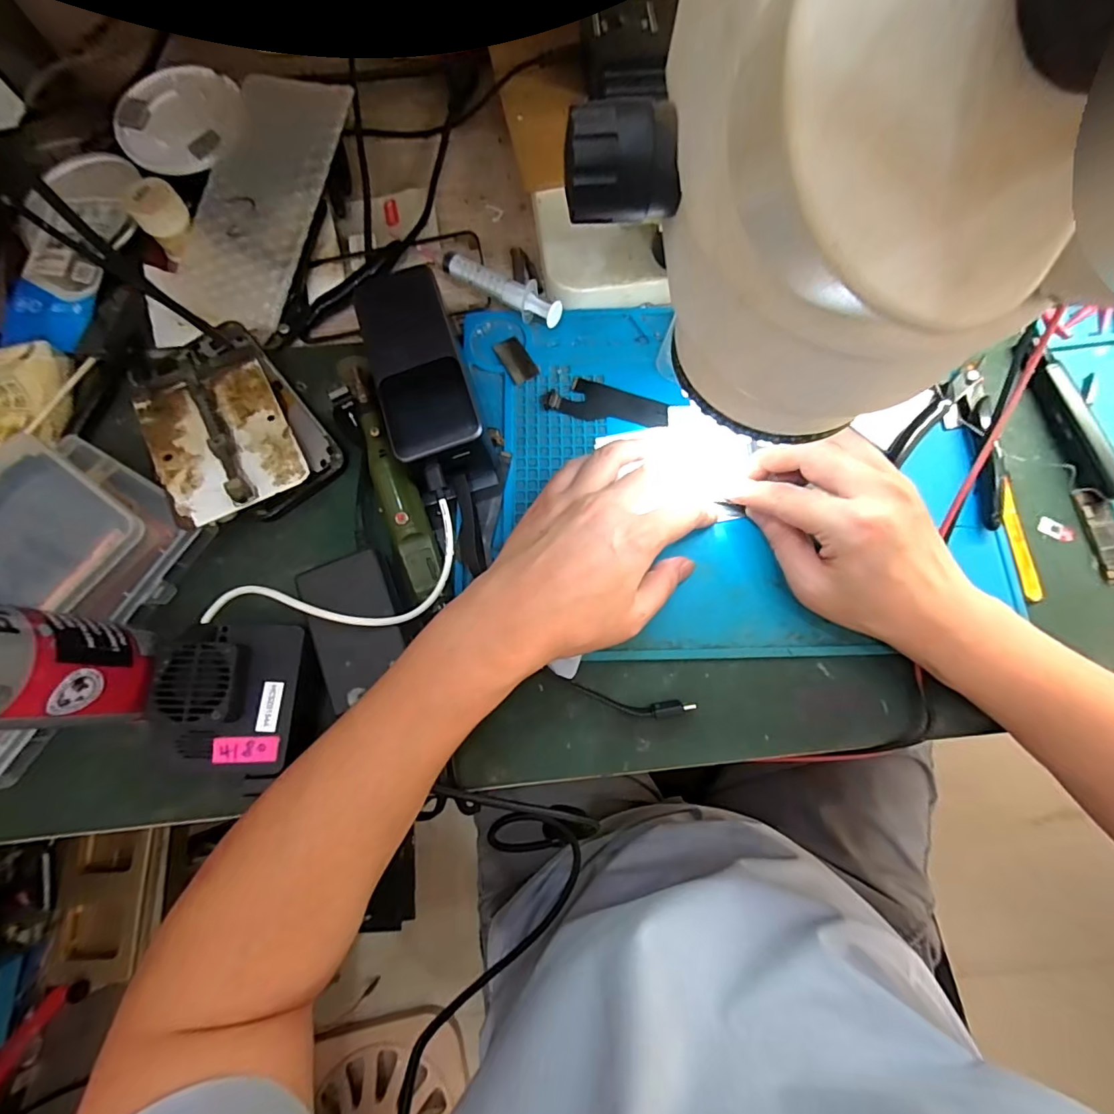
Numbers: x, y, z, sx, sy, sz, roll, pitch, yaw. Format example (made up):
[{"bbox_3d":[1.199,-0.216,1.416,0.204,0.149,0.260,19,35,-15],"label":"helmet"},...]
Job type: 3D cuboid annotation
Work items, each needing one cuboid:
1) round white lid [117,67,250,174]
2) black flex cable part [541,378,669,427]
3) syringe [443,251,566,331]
[{"bbox_3d":[-0.280,-0.328,0.374,0.090,0.005,0.093,0,75,1],"label":"round white lid"},{"bbox_3d":[0.034,-0.106,0.346,0.084,0.005,0.030,14,76,4],"label":"black flex cable part"},{"bbox_3d":[-0.040,-0.190,0.359,0.098,0.027,0.017,30,78,8],"label":"syringe"}]

